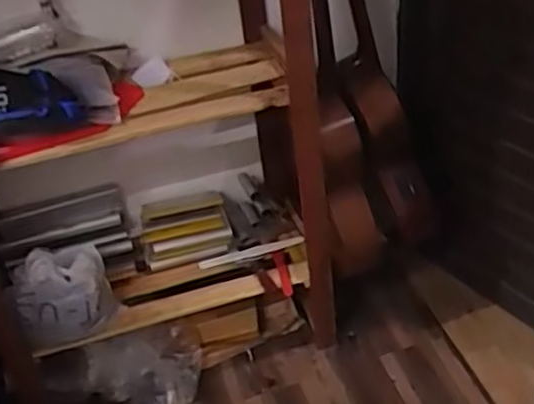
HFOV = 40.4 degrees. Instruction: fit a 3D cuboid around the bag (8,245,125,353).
[{"bbox_3d":[-0.464,0.210,1.651,0.223,0.187,0.136,-14,37,-10],"label":"bag"}]

